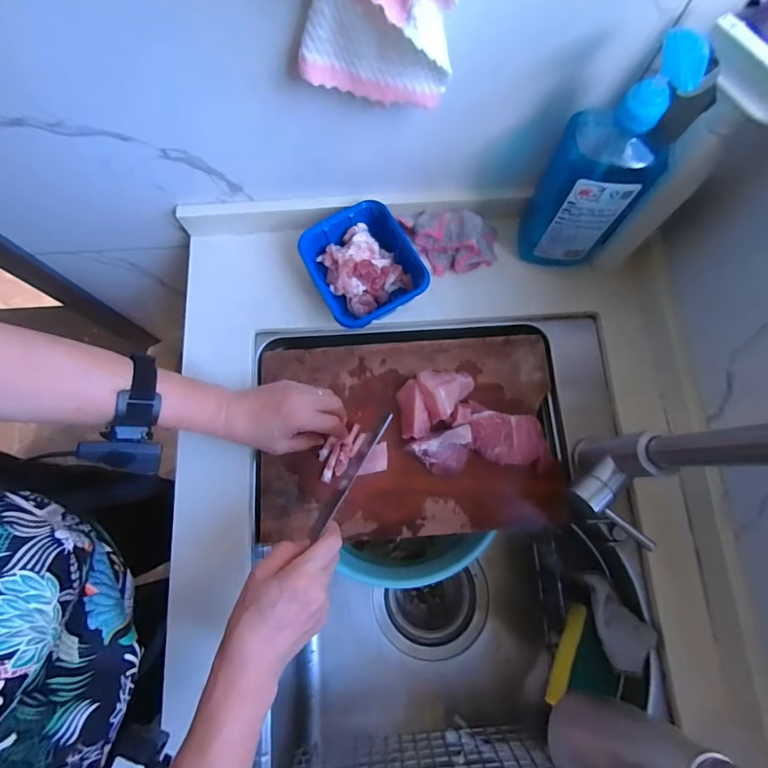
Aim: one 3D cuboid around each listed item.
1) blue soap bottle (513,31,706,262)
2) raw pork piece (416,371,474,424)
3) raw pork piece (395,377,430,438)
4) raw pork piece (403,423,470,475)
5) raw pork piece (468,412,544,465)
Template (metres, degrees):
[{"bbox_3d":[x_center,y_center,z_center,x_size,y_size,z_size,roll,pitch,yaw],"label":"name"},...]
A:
[{"bbox_3d":[0.228,-0.216,0.442,0.093,0.254,0.069,12,77,2],"label":"blue soap bottle"},{"bbox_3d":[0.081,0.008,0.508,0.070,0.043,0.059,-19,78,-5],"label":"raw pork piece"},{"bbox_3d":[0.035,0.031,0.514,0.034,0.029,0.072,-7,77,-2],"label":"raw pork piece"},{"bbox_3d":[0.071,0.084,0.503,0.076,0.026,0.050,-14,77,-4],"label":"raw pork piece"},{"bbox_3d":[0.147,0.067,0.507,0.083,0.025,0.057,7,77,1],"label":"raw pork piece"}]

